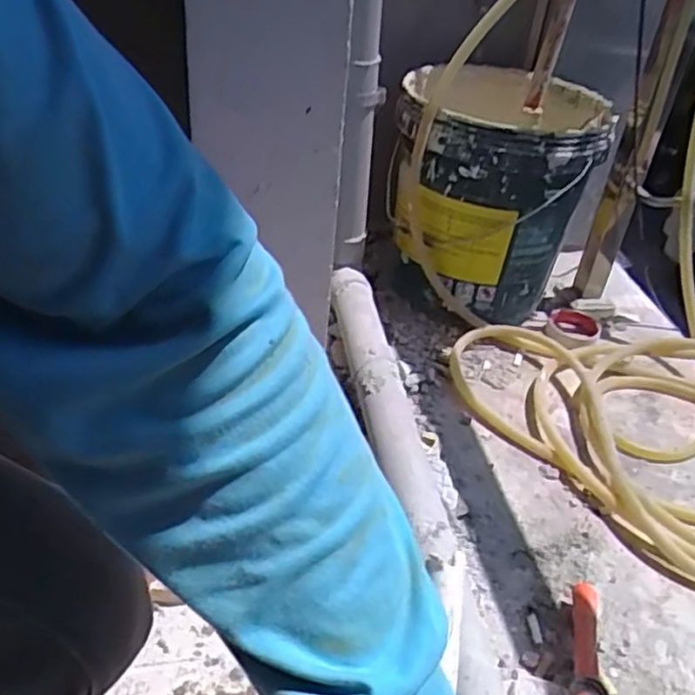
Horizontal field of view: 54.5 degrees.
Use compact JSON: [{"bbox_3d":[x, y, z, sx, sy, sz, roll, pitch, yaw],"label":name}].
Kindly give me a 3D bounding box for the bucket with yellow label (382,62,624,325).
[{"bbox_3d":[0.212,-0.251,1.061,0.284,0.281,0.295,4,38,-3],"label":"bucket with yellow label"}]

